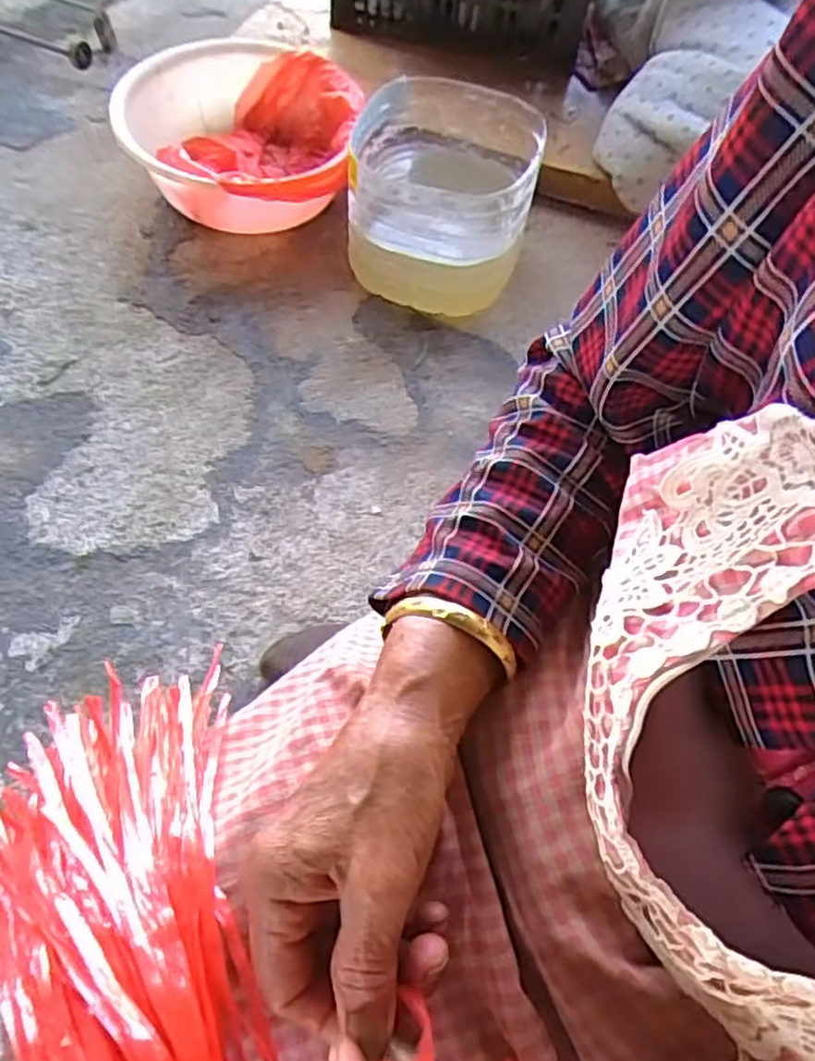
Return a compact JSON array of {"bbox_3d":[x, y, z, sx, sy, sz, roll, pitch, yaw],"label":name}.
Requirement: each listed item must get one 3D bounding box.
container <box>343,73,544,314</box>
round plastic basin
[{"bbox_3d":[0.049,-0.480,1.022,0.248,0.217,0.265,9,59,1],"label":"container"},{"bbox_3d":[-0.251,-0.589,1.089,0.346,0.169,0.333,2,59,-4],"label":"round plastic basin"}]

